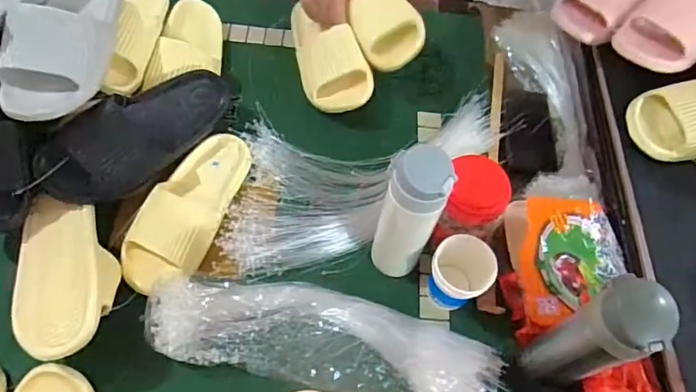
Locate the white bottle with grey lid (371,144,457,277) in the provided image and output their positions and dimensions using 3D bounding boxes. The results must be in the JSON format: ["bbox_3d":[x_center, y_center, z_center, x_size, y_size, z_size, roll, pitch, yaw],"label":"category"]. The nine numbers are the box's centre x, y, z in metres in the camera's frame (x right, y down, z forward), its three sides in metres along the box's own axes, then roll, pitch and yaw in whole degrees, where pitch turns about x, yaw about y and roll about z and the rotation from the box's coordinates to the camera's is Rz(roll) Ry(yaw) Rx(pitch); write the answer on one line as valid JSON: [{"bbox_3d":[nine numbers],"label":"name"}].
[{"bbox_3d":[0.070,0.027,0.592,0.063,0.217,0.060,2,61,-3],"label":"white bottle with grey lid"}]

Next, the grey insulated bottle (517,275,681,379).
[{"bbox_3d":[0.251,0.153,0.538,0.075,0.207,0.063,-33,68,-20],"label":"grey insulated bottle"}]

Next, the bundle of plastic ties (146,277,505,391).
[{"bbox_3d":[-0.022,0.170,0.598,0.406,0.041,0.130,15,61,4],"label":"bundle of plastic ties"}]

